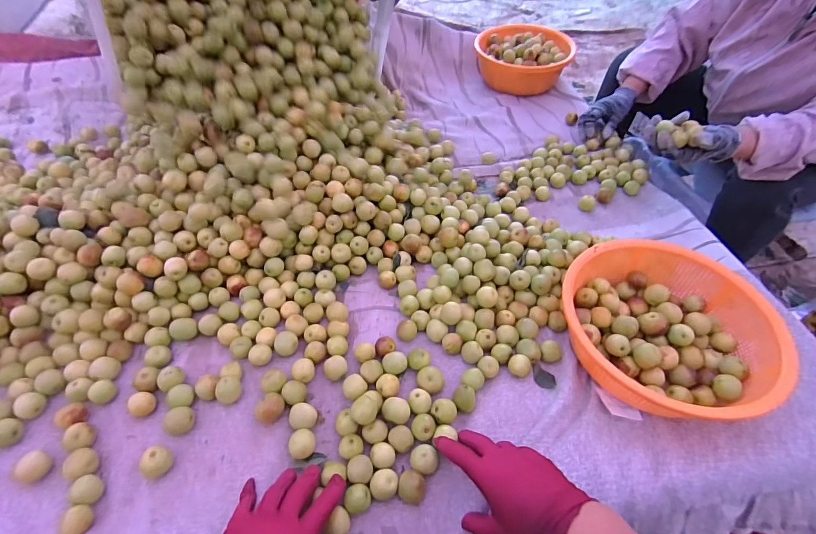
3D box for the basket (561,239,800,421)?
[{"bbox_3d":[0.348,0.077,0.535,0.273,0.074,0.256,2,51,-2],"label":"basket"}]

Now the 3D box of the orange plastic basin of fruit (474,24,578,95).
[{"bbox_3d":[0.306,-0.588,1.103,0.222,0.105,0.263,-26,57,-23],"label":"orange plastic basin of fruit"}]

